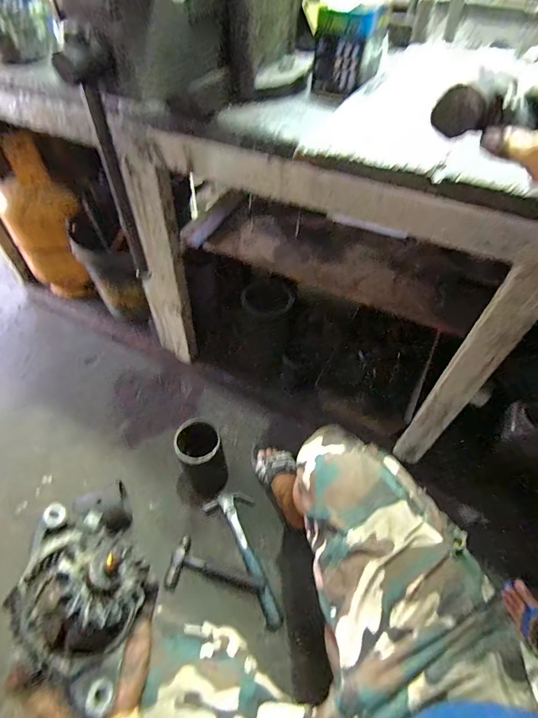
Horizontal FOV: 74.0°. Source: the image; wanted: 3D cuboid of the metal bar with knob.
[{"bbox_3d":[-0.220,-0.259,0.540,0.047,0.336,0.055,-5,53,-5],"label":"metal bar with knob"}]

